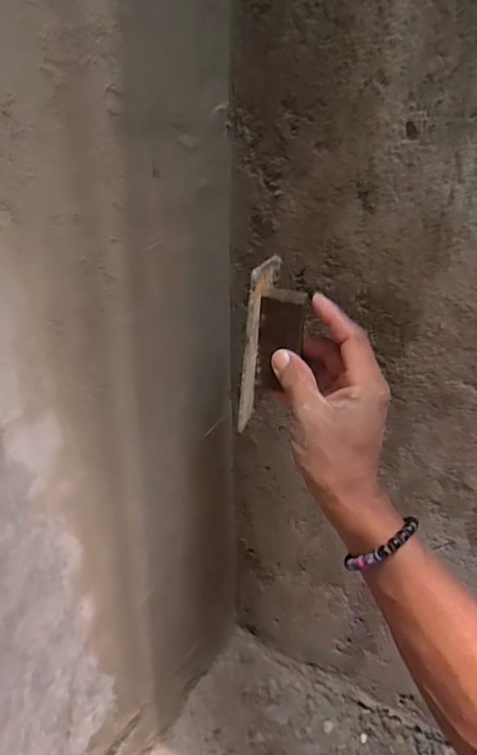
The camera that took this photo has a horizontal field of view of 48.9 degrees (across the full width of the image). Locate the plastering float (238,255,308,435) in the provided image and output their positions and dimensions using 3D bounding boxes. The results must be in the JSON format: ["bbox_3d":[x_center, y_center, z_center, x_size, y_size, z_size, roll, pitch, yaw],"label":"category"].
[{"bbox_3d":[0.023,-0.021,0.387,0.036,0.125,0.057,18,15,21],"label":"plastering float"}]

